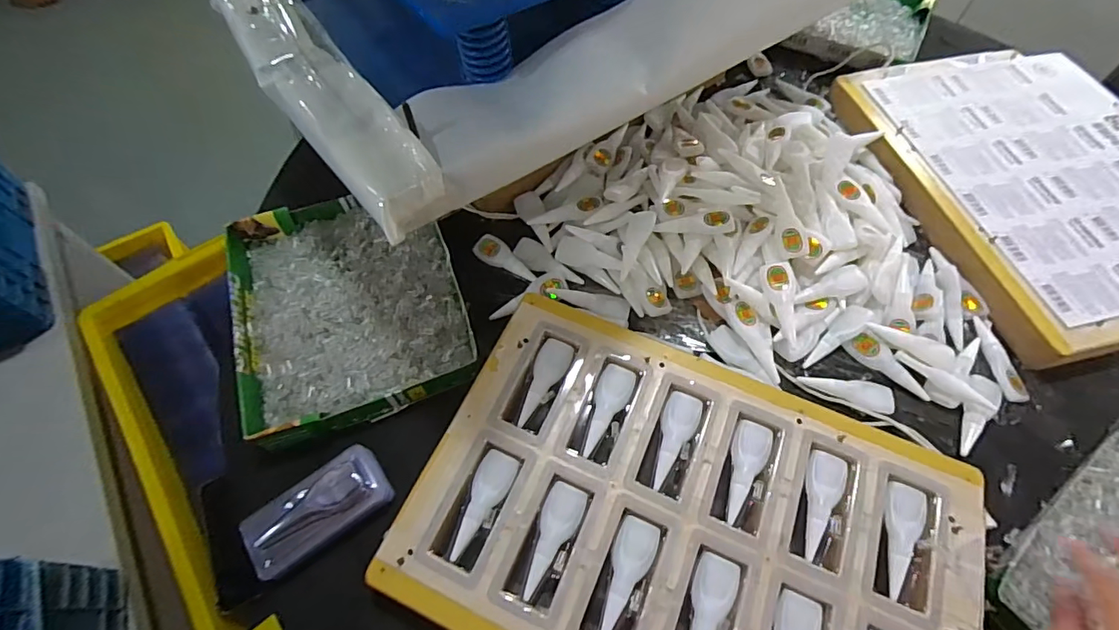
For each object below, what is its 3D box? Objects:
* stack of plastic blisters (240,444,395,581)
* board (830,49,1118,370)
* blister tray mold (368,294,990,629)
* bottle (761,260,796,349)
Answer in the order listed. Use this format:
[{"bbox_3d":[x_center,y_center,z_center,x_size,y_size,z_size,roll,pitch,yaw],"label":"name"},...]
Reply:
[{"bbox_3d":[-0.199,0.160,0.410,0.114,0.024,0.053,-33,65,-18],"label":"stack of plastic blisters"},{"bbox_3d":[0.563,-0.158,0.581,0.323,0.038,0.406,-12,61,-7],"label":"board"},{"bbox_3d":[0.103,0.166,0.399,0.413,0.029,0.270,22,62,12],"label":"blister tray mold"},{"bbox_3d":[0.216,-0.014,0.485,0.027,0.020,0.085,-4,73,-3],"label":"bottle"}]

